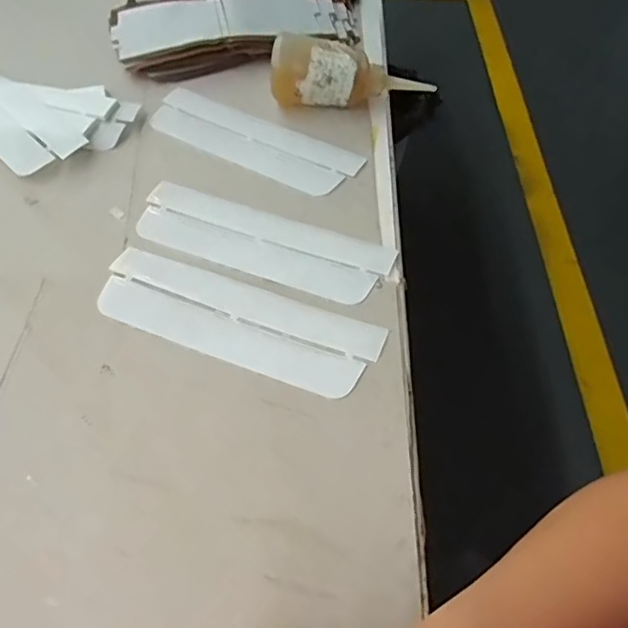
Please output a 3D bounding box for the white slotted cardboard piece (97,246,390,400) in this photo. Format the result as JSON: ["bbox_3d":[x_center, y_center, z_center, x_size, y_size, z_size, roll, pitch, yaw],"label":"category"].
[{"bbox_3d":[-0.061,0.002,0.442,0.222,0.009,0.073,20,58,12],"label":"white slotted cardboard piece"}]

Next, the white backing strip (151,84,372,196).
[{"bbox_3d":[-0.060,-0.173,0.561,0.217,0.007,0.066,26,65,17],"label":"white backing strip"}]

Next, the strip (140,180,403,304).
[{"bbox_3d":[-0.047,-0.062,0.482,0.220,0.006,0.067,19,58,13],"label":"strip"}]

